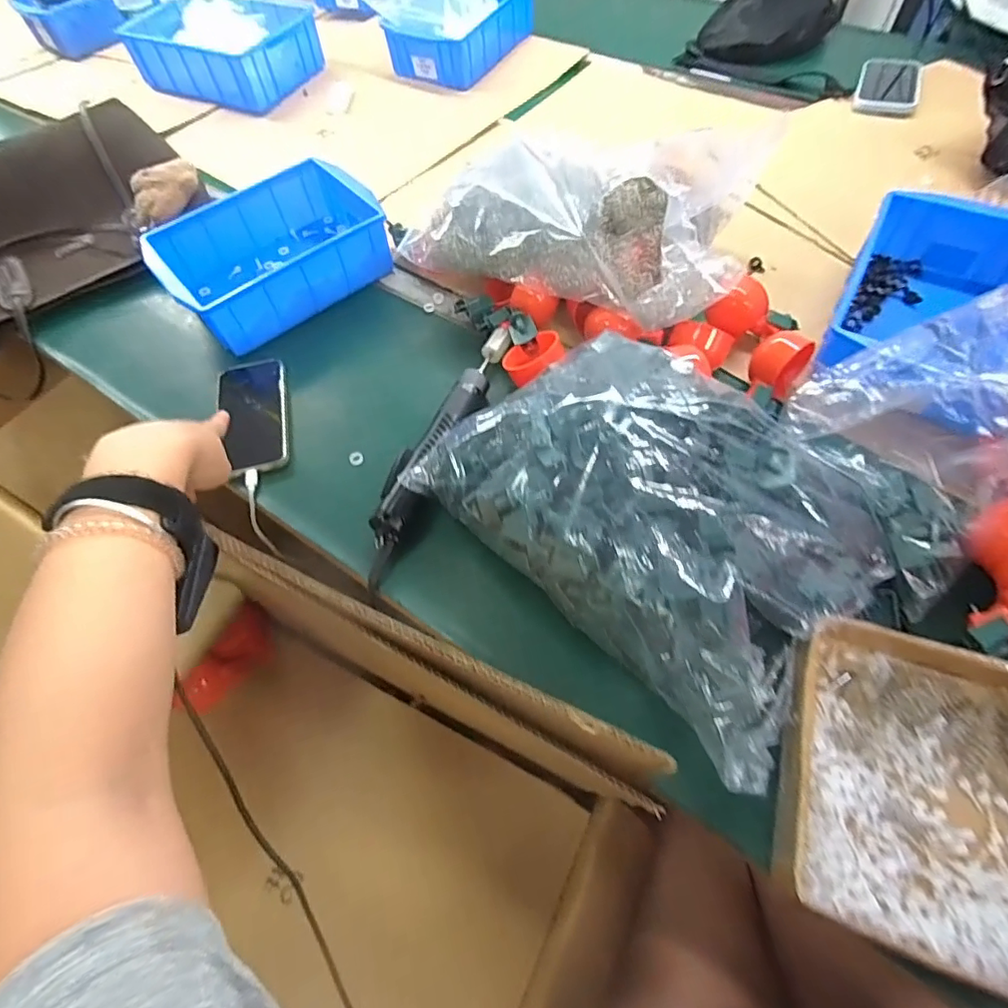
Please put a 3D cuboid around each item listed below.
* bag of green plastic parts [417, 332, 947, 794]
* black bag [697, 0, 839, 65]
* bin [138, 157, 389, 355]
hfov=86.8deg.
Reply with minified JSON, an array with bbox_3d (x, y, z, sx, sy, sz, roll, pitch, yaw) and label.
[{"bbox_3d":[0.154,-0.013,0.446,0.305,0.105,0.369,-40,67,-17],"label":"bag of green plastic parts"},{"bbox_3d":[0.459,-0.832,0.909,0.154,0.080,0.238,36,69,20],"label":"black bag"},{"bbox_3d":[-0.283,-0.307,0.654,0.251,0.073,0.179,-36,66,-16],"label":"bin"}]

